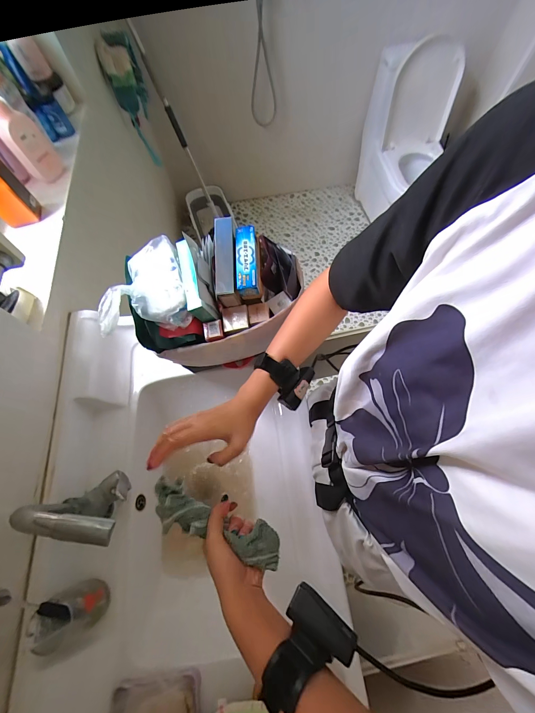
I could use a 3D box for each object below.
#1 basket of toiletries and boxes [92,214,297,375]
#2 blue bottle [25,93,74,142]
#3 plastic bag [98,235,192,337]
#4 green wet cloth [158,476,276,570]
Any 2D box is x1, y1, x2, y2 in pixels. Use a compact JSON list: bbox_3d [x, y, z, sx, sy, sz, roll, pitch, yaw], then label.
[{"bbox_3d":[-0.090,-0.092,0.493,0.291,0.171,0.168,-14,66,-5],"label":"basket of toiletries and boxes"},{"bbox_3d":[-0.555,-0.617,0.736,0.065,0.092,0.057,-30,68,-12],"label":"blue bottle"},{"bbox_3d":[-0.183,-0.098,0.436,0.111,0.070,0.148,-14,66,-5],"label":"plastic bag"},{"bbox_3d":[-0.064,0.211,0.364,0.174,0.032,0.052,22,68,3],"label":"green wet cloth"}]

